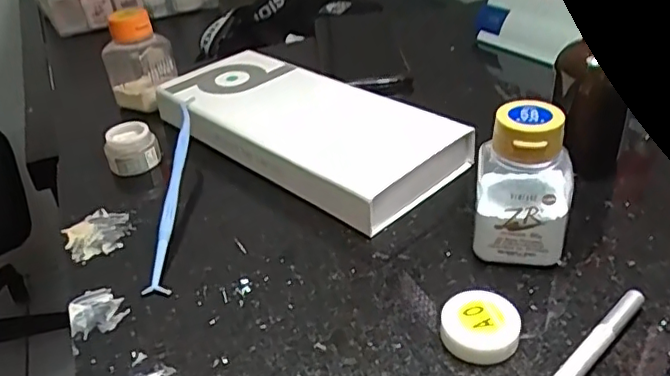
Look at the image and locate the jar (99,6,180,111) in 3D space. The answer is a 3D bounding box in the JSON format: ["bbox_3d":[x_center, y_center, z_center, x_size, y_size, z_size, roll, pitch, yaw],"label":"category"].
[{"bbox_3d":[-0.150,-0.098,0.444,0.051,0.070,0.048,-14,35,-13],"label":"jar"}]

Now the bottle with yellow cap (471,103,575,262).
[{"bbox_3d":[0.087,0.001,0.270,0.040,0.073,0.029,6,36,16],"label":"bottle with yellow cap"}]

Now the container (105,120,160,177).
[{"bbox_3d":[-0.134,-0.027,0.386,0.030,0.027,0.029,-4,34,2],"label":"container"}]

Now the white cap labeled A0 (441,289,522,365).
[{"bbox_3d":[0.061,0.058,0.244,0.031,0.012,0.031,-4,34,2],"label":"white cap labeled A0"}]

